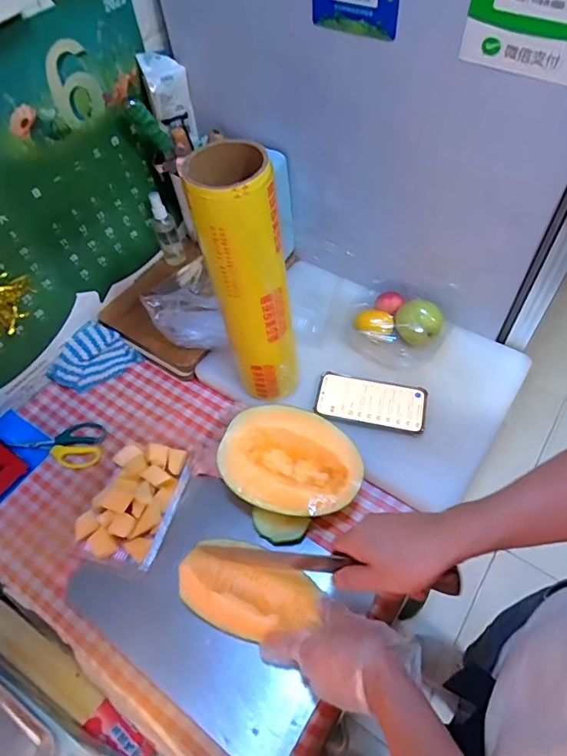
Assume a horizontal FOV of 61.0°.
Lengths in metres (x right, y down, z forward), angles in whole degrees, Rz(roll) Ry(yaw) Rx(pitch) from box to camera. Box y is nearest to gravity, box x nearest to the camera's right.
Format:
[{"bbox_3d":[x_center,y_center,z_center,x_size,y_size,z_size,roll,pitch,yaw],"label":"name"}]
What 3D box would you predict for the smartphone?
[{"bbox_3d":[0.129,0.034,0.709,0.158,0.011,0.080,9,57,11],"label":"smartphone"}]

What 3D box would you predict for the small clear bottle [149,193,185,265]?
[{"bbox_3d":[-0.210,-0.267,0.869,0.043,0.131,0.037,-20,57,-8],"label":"small clear bottle"}]

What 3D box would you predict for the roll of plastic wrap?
[{"bbox_3d":[-0.039,-0.106,0.599,0.091,0.337,0.095,-11,56,-2],"label":"roll of plastic wrap"}]

